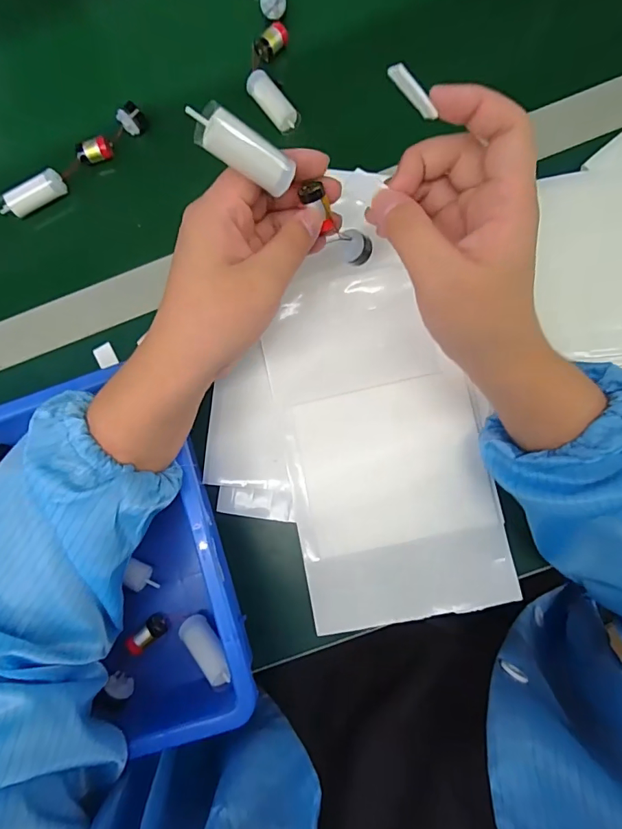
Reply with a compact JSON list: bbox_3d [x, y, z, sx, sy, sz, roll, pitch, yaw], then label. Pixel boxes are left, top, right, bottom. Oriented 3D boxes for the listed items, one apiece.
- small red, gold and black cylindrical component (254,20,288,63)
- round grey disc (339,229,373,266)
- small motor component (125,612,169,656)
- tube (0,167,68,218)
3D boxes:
[{"bbox_3d":[-0.033,-0.322,0.394,0.017,0.022,0.031,32,87,6],"label":"small red, gold and black cylindrical component"},{"bbox_3d":[0.031,-0.115,0.306,0.019,0.008,0.025,-20,118,10],"label":"round grey disc"},{"bbox_3d":[-0.119,0.160,0.330,0.015,0.011,0.033,44,71,9],"label":"small motor component"},{"bbox_3d":[-0.239,-0.188,0.388,0.056,0.020,0.016,-36,83,-1],"label":"tube"}]

